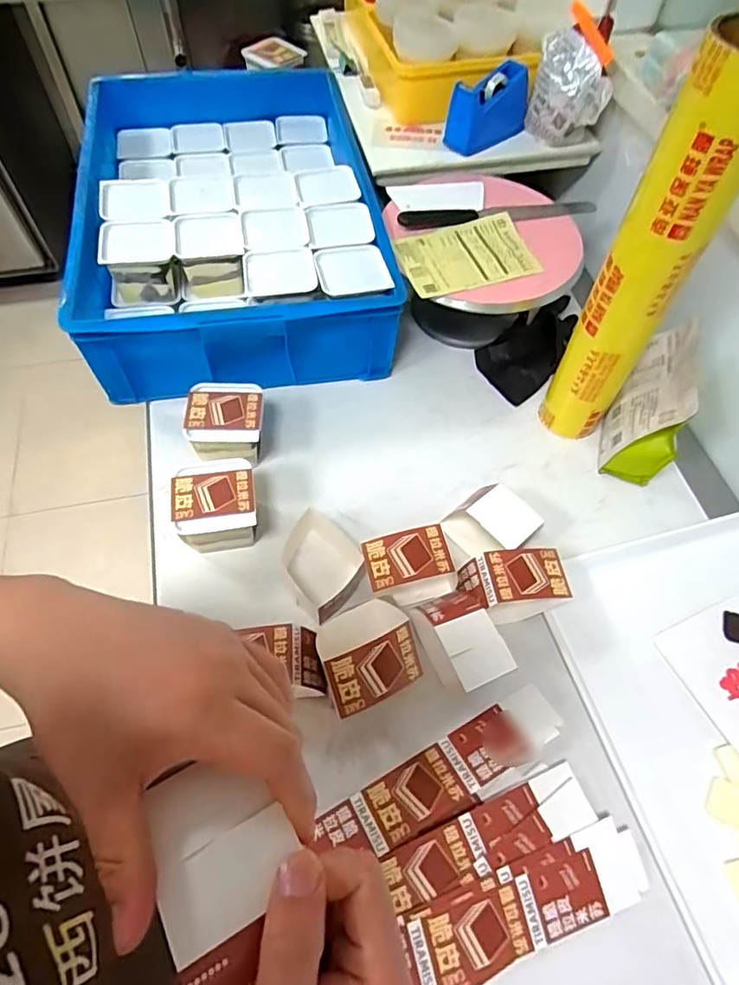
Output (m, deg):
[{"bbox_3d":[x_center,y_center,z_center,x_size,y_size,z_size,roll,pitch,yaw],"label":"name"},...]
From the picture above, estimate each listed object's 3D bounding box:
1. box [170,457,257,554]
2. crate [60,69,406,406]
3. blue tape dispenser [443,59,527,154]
[{"bbox_3d":[-0.182,0.024,0.666,0.094,0.088,0.102,-8,61,-6],"label":"box"},{"bbox_3d":[-0.215,-0.438,0.895,0.430,0.177,0.645,-7,61,-5],"label":"crate"},{"bbox_3d":[0.194,-0.614,0.872,0.139,0.086,0.056,-31,65,-17],"label":"blue tape dispenser"}]

